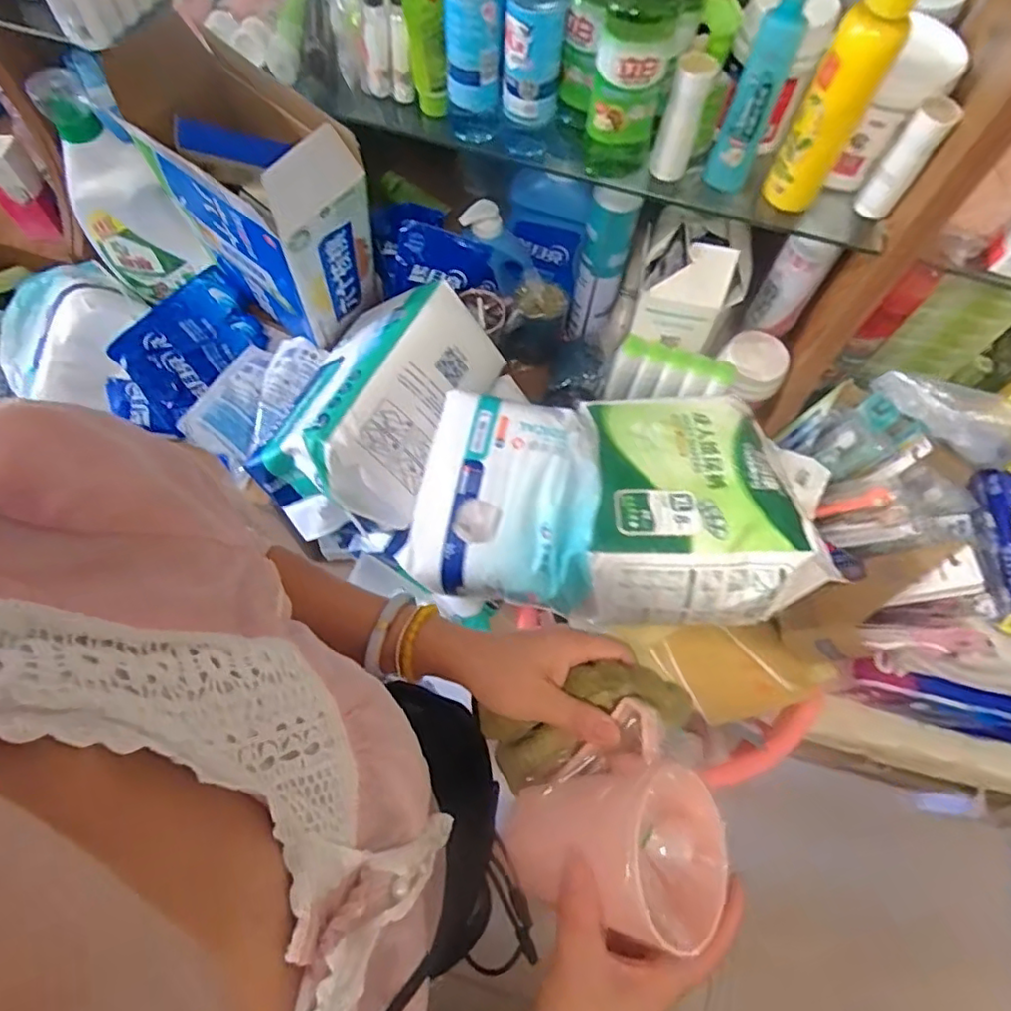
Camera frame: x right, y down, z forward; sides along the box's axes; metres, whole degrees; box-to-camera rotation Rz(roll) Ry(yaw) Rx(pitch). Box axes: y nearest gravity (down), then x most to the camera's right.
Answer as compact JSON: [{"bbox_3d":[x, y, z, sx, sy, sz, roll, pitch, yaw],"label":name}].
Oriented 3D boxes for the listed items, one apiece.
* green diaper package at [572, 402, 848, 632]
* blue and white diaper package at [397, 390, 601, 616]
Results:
[{"bbox_3d":[0.226,-0.013,0.735,0.267,0.102,0.287,-2,66,-3],"label":"green diaper package"},{"bbox_3d":[-0.005,-0.019,0.733,0.223,0.094,0.245,7,66,1],"label":"blue and white diaper package"}]

